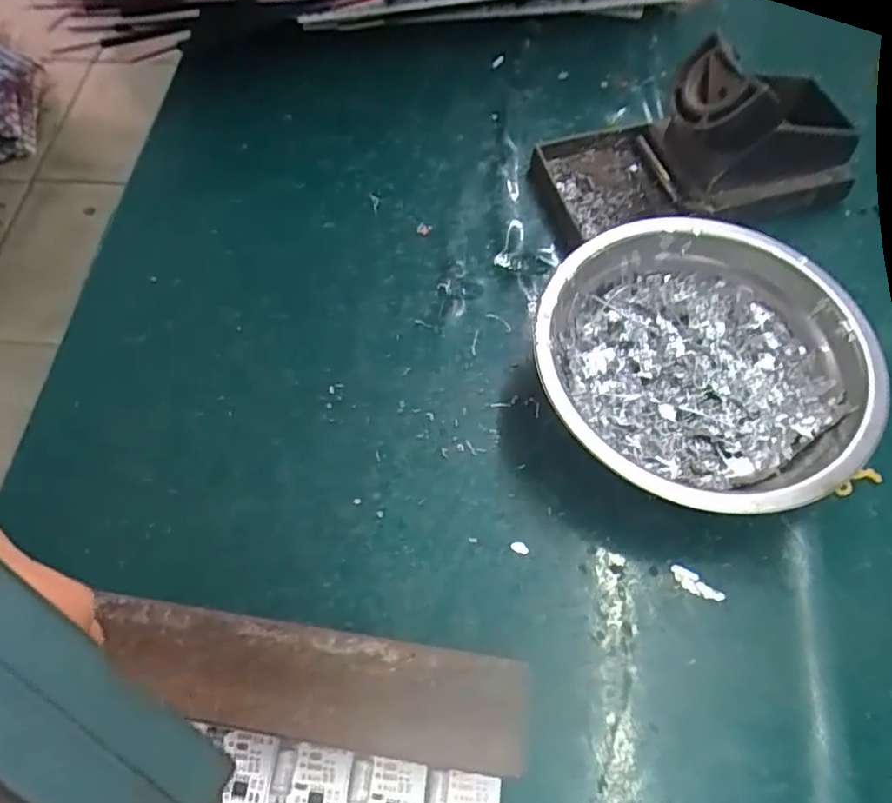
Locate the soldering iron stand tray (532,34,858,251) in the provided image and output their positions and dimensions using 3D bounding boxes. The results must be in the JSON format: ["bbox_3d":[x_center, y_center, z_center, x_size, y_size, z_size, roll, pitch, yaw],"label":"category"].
[{"bbox_3d":[0.123,-0.121,0.294,0.155,0.062,0.063,0,63,1],"label":"soldering iron stand tray"}]

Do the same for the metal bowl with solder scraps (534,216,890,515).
[{"bbox_3d":[0.104,-0.016,0.255,0.120,0.039,0.123,0,63,1],"label":"metal bowl with solder scraps"}]

